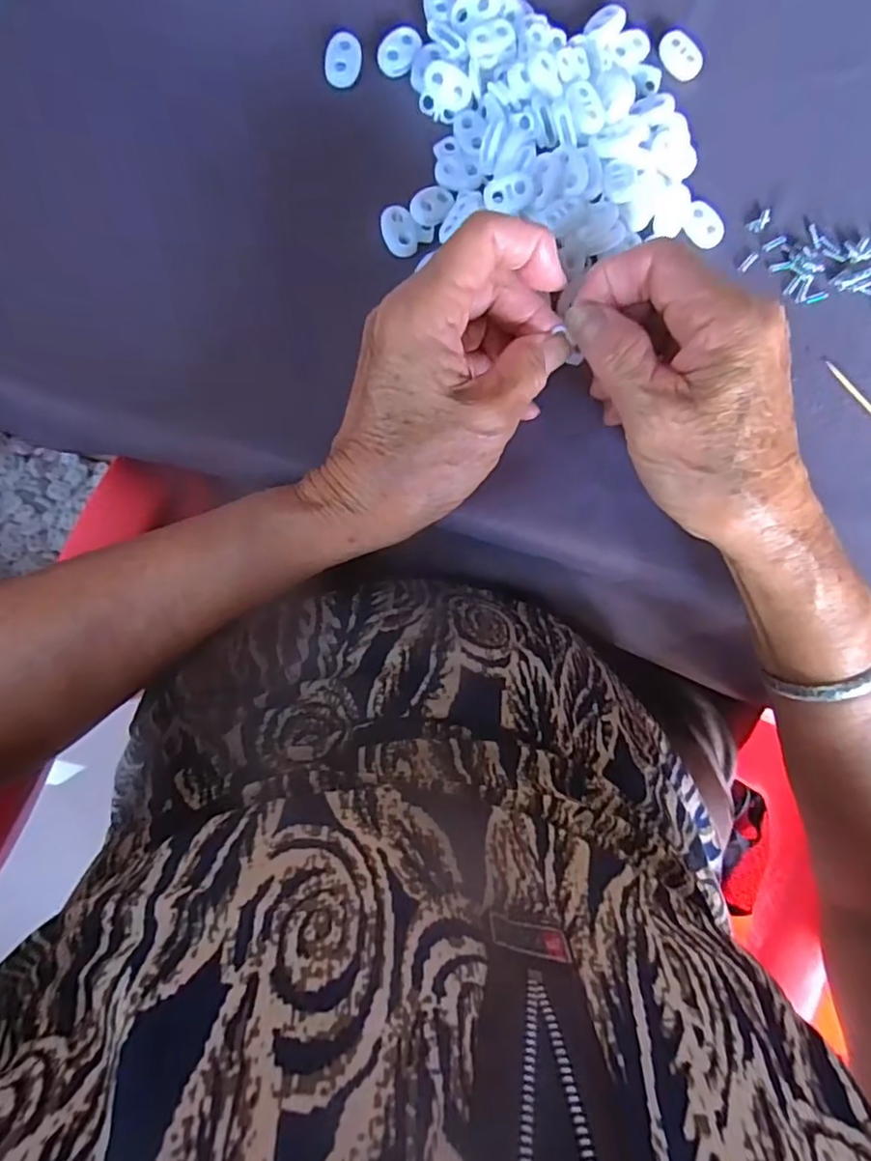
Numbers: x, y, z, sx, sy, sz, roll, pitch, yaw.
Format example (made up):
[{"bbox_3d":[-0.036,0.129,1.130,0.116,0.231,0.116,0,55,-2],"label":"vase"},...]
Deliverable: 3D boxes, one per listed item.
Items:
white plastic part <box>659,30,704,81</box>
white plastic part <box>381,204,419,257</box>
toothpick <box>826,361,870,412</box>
[{"bbox_3d":[0.118,-0.252,0.291,0.023,0.007,0.013,33,87,-5],"label":"white plastic part"},{"bbox_3d":[-0.016,-0.158,0.275,0.015,0.004,0.021,-8,91,-5],"label":"white plastic part"},{"bbox_3d":[0.217,-0.089,0.304,0.004,0.004,0.058,-44,94,-4],"label":"toothpick"}]

